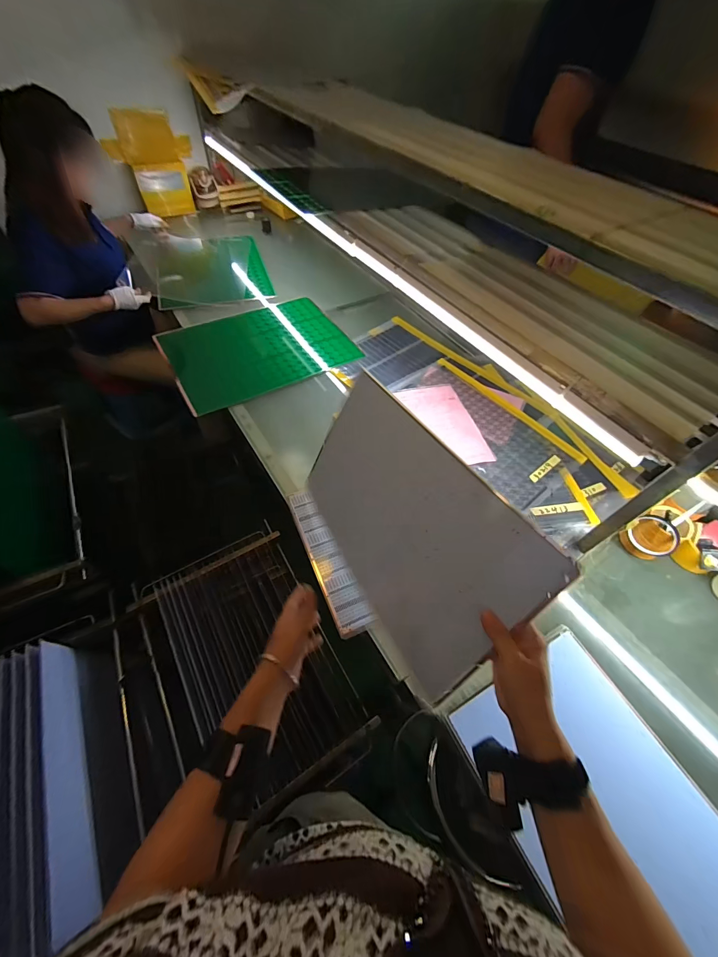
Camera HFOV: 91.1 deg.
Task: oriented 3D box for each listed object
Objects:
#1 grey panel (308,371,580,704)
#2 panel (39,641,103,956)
[{"bbox_3d":[0.047,0.065,0.568,0.014,0.306,0.453,-1,41,-37],"label":"grey panel"},{"bbox_3d":[-0.547,0.537,0.662,0.012,0.115,0.466,-29,57,-13],"label":"panel"}]

